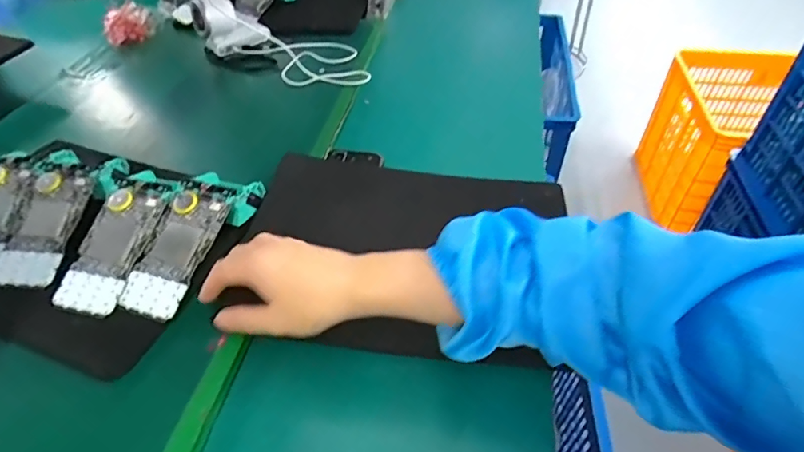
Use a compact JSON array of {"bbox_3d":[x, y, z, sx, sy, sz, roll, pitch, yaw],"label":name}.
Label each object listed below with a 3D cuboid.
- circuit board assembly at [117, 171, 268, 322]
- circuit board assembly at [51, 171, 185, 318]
[{"bbox_3d":[-0.216,0.007,0.485,0.063,0.044,0.169,14,51,17],"label":"circuit board assembly"},{"bbox_3d":[-0.285,0.010,0.487,0.067,0.017,0.160,12,65,11],"label":"circuit board assembly"}]

